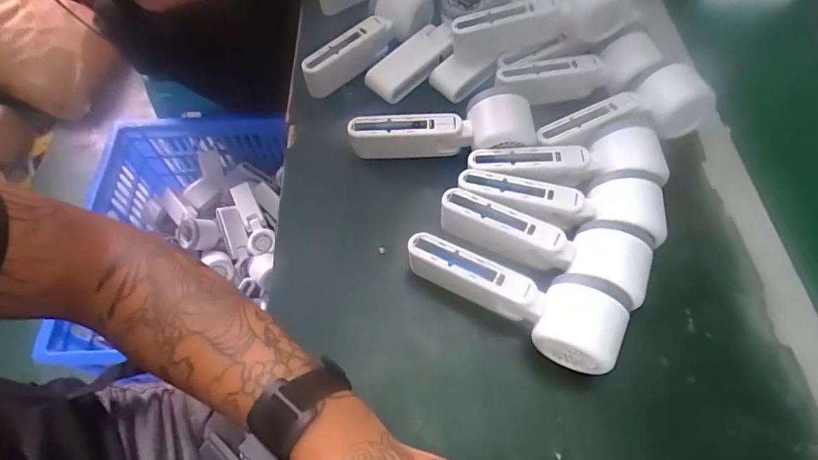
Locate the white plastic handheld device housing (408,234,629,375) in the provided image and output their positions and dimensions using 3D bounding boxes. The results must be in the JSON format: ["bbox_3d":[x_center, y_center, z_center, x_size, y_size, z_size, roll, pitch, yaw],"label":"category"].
[{"bbox_3d":[0.074,0.050,0.341,0.160,0.061,0.052,21,63,11],"label":"white plastic handheld device housing"}]

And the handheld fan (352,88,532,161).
[{"bbox_3d":[0.029,-0.090,0.411,0.162,0.050,0.050,-6,60,12],"label":"handheld fan"}]

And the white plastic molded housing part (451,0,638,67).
[{"bbox_3d":[0.128,-0.200,0.427,0.171,0.057,0.043,-16,61,6],"label":"white plastic molded housing part"}]

